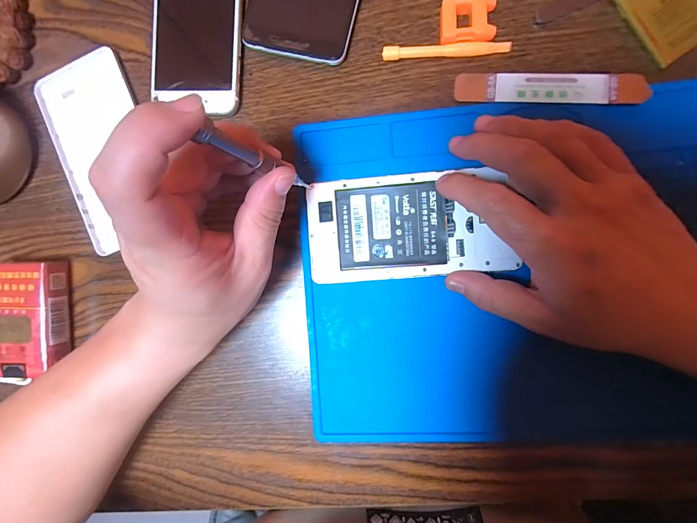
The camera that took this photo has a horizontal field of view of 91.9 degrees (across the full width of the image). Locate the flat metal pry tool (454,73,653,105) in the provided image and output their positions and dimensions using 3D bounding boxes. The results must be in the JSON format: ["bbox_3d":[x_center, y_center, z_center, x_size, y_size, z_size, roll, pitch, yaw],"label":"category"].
[{"bbox_3d":[0.130,-0.114,0.220,0.116,0.004,0.019,5,85,9],"label":"flat metal pry tool"}]

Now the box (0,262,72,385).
[{"bbox_3d":[-0.246,0.047,0.260,0.055,0.026,0.090,-2,92,7],"label":"box"}]

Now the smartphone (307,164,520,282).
[{"bbox_3d":[0.038,-0.024,0.229,0.130,0.006,0.068,-5,92,7],"label":"smartphone"}]

